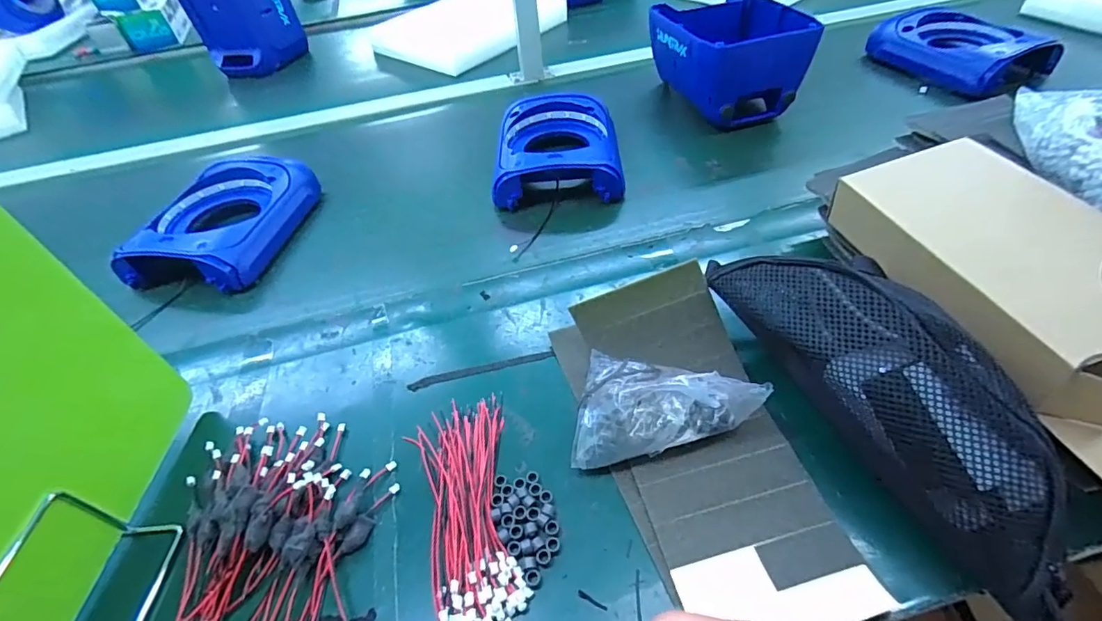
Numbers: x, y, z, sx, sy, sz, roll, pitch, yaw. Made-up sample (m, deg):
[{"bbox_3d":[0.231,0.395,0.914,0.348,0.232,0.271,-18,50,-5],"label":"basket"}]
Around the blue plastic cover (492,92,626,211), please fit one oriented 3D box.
[{"bbox_3d":[0.008,-0.228,0.702,0.167,0.065,0.222,-5,48,2],"label":"blue plastic cover"}]

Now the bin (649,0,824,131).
[{"bbox_3d":[0.263,-0.375,0.760,0.171,0.138,0.191,-14,48,-6],"label":"bin"}]

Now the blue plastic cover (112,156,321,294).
[{"bbox_3d":[-0.428,-0.118,0.652,0.169,0.072,0.223,3,49,9],"label":"blue plastic cover"}]

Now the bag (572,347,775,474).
[{"bbox_3d":[0.090,0.071,0.382,0.136,0.061,0.103,6,49,12],"label":"bag"}]

